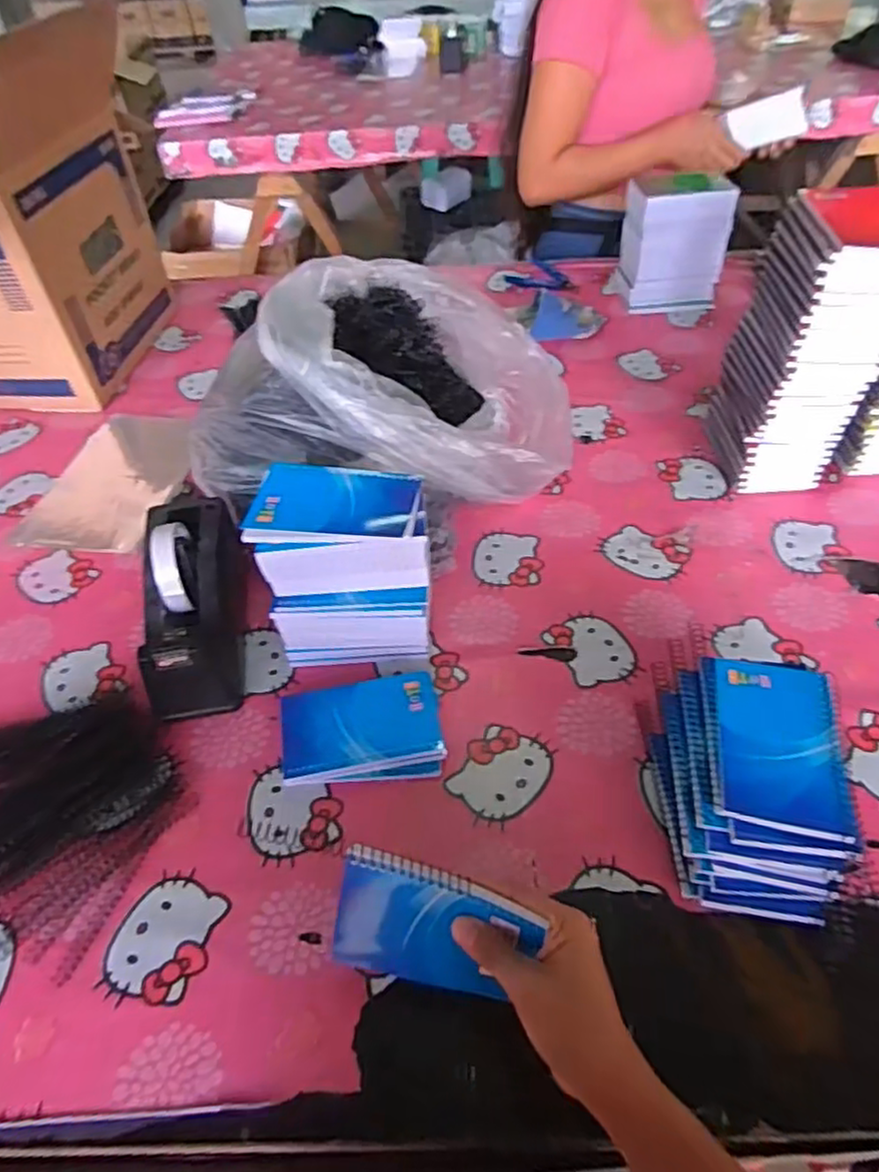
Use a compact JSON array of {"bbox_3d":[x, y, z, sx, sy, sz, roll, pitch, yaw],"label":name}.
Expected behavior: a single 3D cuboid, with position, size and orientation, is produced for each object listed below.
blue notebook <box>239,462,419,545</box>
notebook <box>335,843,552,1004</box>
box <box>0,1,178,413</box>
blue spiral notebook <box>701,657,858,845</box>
[{"bbox_3d":[-0.084,-0.066,0.562,0.134,0.010,0.087,3,48,6],"label":"blue notebook"},{"bbox_3d":[-0.005,0.216,0.436,0.124,0.015,0.070,15,85,3],"label":"notebook"},{"bbox_3d":[-0.584,-0.476,0.935,0.329,0.387,0.306,0,48,3],"label":"box"},{"bbox_3d":[0.238,0.110,0.495,0.085,0.014,0.131,6,48,8],"label":"blue spiral notebook"}]

